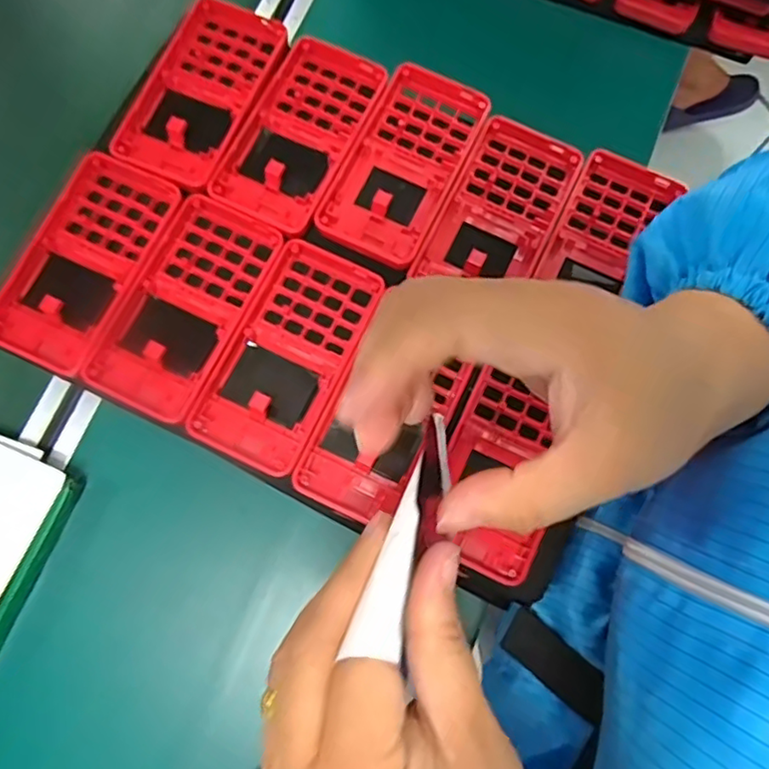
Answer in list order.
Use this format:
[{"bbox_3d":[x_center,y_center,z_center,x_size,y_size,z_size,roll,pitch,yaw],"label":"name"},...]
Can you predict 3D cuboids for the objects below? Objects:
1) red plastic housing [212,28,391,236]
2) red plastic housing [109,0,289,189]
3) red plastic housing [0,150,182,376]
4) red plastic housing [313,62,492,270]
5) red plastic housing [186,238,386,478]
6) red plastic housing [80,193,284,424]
[{"bbox_3d":[-0.051,-0.150,0.367,0.064,0.015,0.124,24,78,7],"label":"red plastic housing"},{"bbox_3d":[-0.111,-0.179,0.371,0.064,0.010,0.125,22,78,6],"label":"red plastic housing"},{"bbox_3d":[-0.171,-0.070,0.348,0.064,0.010,0.122,24,79,7],"label":"red plastic housing"},{"bbox_3d":[0.011,-0.131,0.363,0.063,0.014,0.124,25,79,7],"label":"red plastic housing"},{"bbox_3d":[-0.053,-0.017,0.336,0.062,0.009,0.122,25,79,7],"label":"red plastic housing"},{"bbox_3d":[-0.111,-0.045,0.342,0.064,0.010,0.122,25,79,7],"label":"red plastic housing"}]

